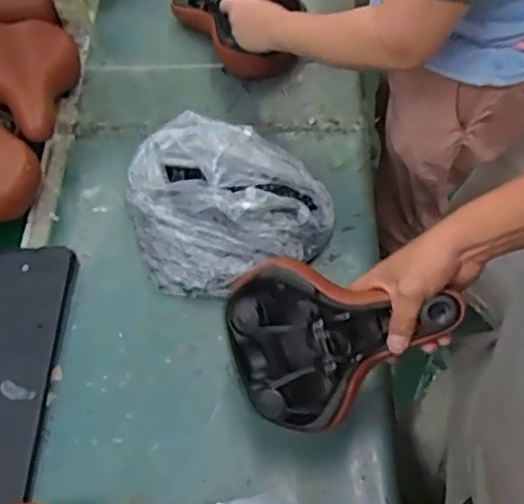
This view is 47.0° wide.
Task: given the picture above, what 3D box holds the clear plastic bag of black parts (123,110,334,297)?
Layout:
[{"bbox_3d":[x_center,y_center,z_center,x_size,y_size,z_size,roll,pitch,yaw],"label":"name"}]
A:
[{"bbox_3d":[-0.057,-0.078,0.894,0.279,0.094,0.272,-23,62,-11],"label":"clear plastic bag of black parts"}]

